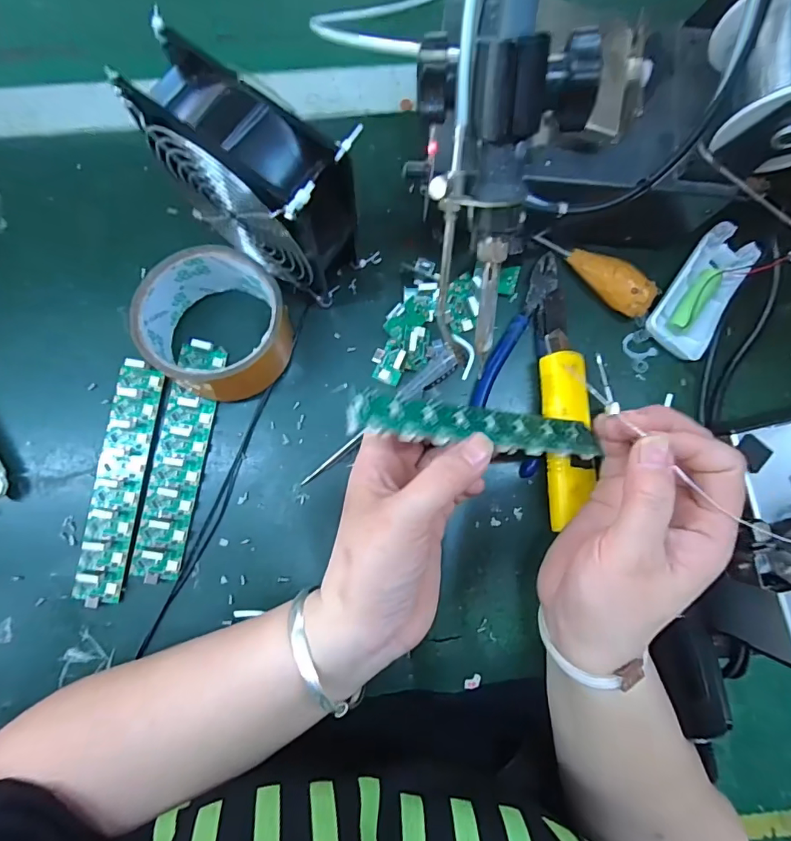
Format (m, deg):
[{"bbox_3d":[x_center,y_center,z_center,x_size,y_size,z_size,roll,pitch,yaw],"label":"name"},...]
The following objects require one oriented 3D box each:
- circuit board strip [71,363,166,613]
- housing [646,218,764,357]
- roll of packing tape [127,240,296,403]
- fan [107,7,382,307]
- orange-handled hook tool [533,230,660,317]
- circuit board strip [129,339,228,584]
[{"bbox_3d":[-0.184,0.040,0.320,0.030,0.012,0.158,8,83,0],"label":"circuit board strip"},{"bbox_3d":[0.214,-0.089,0.337,0.046,0.020,0.093,35,84,3],"label":"housing"},{"bbox_3d":[-0.114,-0.063,0.315,0.085,0.054,0.090,0,83,-1],"label":"roll of packing tape"},{"bbox_3d":[-0.083,-0.138,0.291,0.117,0.120,0.056,35,84,3],"label":"fan"},{"bbox_3d":[0.136,-0.104,0.334,0.088,0.027,0.021,38,84,4],"label":"orange-handled hook tool"},{"bbox_3d":[-0.146,0.026,0.322,0.033,0.017,0.157,10,83,0],"label":"circuit board strip"}]

